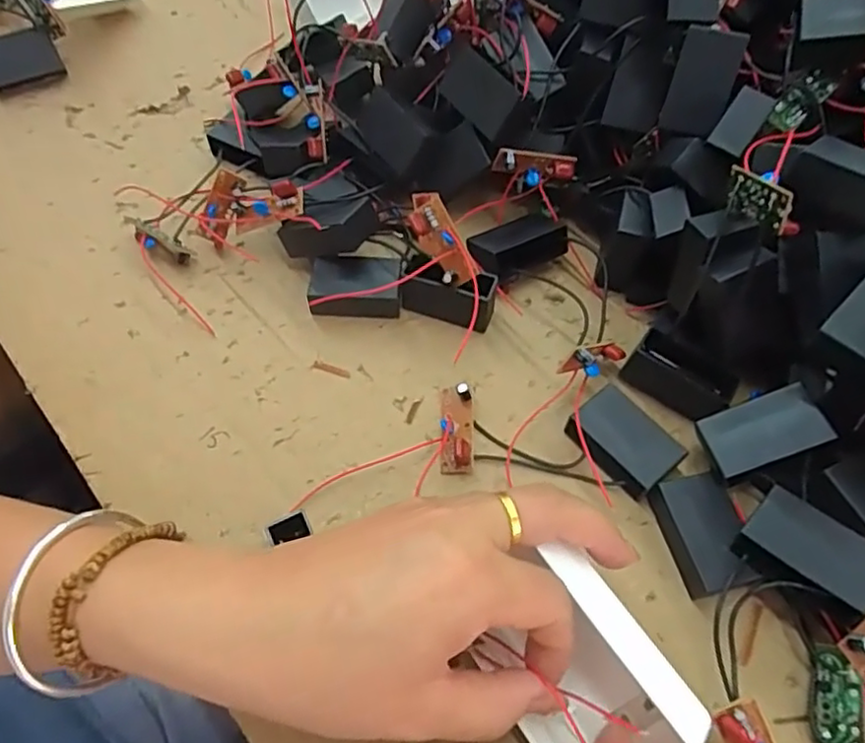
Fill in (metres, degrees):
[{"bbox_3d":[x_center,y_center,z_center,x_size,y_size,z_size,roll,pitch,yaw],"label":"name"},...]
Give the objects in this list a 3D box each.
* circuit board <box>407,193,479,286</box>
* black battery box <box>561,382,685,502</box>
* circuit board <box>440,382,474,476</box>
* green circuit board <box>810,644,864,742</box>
[{"bbox_3d":[0.004,-0.066,0.318,0.020,0.014,0.050,-28,86,-17],"label":"circuit board"},{"bbox_3d":[0.089,0.033,0.293,0.029,0.017,0.046,-37,66,-22],"label":"black battery box"},{"bbox_3d":[0.012,0.027,0.300,0.015,0.014,0.049,1,58,-1],"label":"circuit board"},{"bbox_3d":[0.152,0.127,0.237,0.017,0.004,0.044,-10,58,44],"label":"green circuit board"}]

